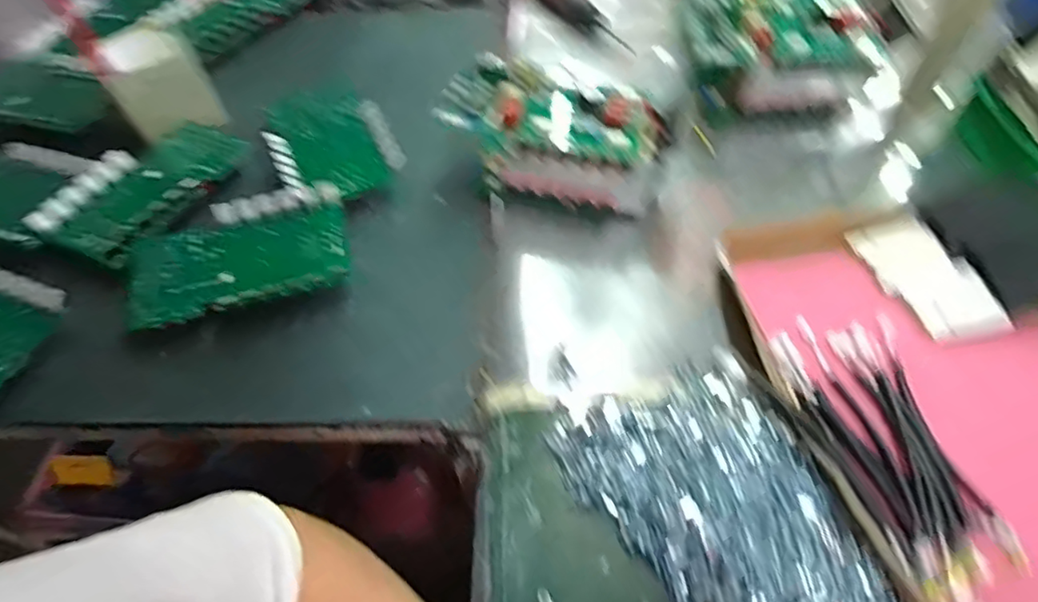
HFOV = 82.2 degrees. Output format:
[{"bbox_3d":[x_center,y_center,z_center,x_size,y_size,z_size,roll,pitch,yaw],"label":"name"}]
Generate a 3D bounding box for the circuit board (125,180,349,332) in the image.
[{"bbox_3d":[-0.323,-0.050,0.682,0.241,0.031,0.154,-15,60,-5],"label":"circuit board"}]

